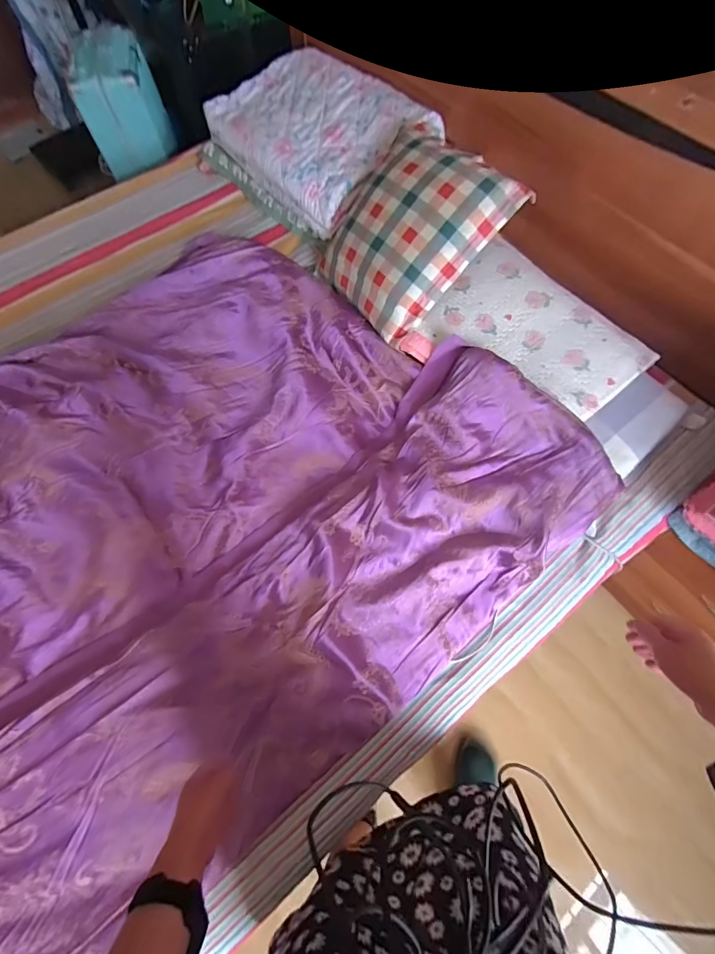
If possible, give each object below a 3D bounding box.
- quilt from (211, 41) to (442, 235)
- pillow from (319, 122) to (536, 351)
[{"bbox_3d":[-0.118,-1.018,1.184,0.451,0.158,0.622,-43,75,-13],"label":"quilt"},{"bbox_3d":[0.104,-0.587,0.956,0.411,0.105,0.395,-47,71,23],"label":"pillow"}]

